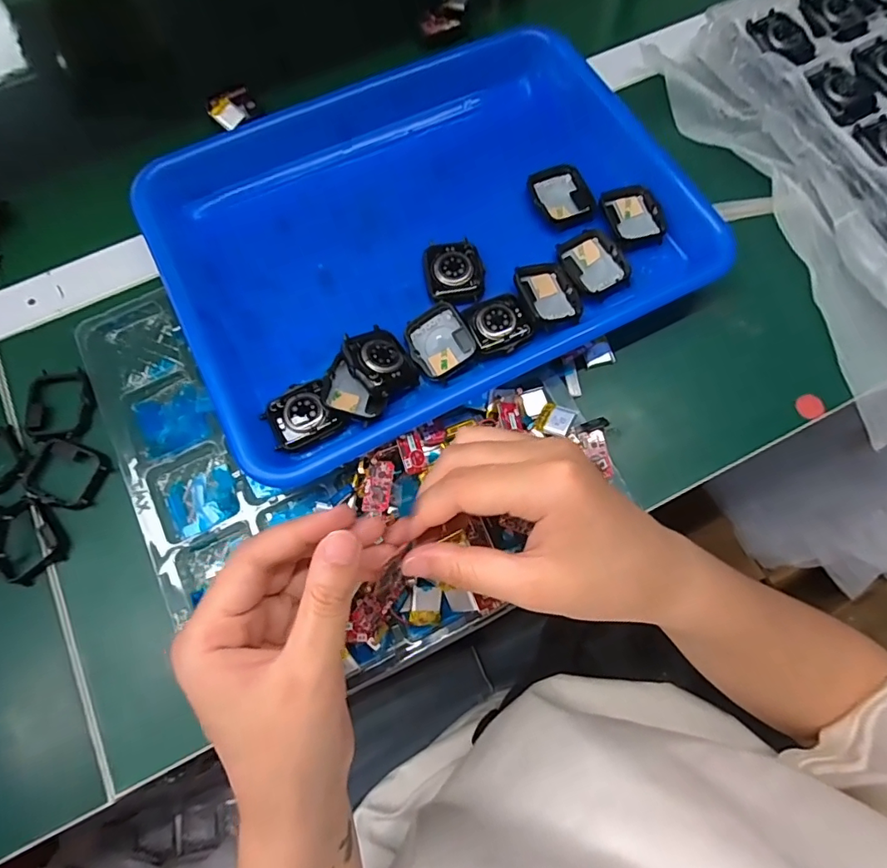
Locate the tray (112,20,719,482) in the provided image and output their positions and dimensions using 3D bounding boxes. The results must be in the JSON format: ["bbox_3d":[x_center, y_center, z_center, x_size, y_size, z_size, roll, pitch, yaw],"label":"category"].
[{"bbox_3d":[-0.022,-0.152,0.337,0.319,0.035,0.280,-27,73,-8],"label":"tray"}]

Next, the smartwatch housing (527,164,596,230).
[{"bbox_3d":[0.079,-0.161,0.342,0.036,0.008,0.046,-18,72,-5],"label":"smartwatch housing"}]

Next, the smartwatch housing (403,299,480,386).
[{"bbox_3d":[-0.002,-0.057,0.308,0.037,0.009,0.043,-30,74,-8],"label":"smartwatch housing"}]

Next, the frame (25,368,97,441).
[{"bbox_3d":[-0.242,-0.019,0.316,0.042,0.007,0.046,-9,72,-2],"label":"frame"}]

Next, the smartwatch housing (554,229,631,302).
[{"bbox_3d":[0.098,-0.110,0.328,0.039,0.005,0.045,-29,74,-8],"label":"smartwatch housing"}]

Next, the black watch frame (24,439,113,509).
[{"bbox_3d":[-0.229,0.024,0.305,0.044,0.005,0.038,20,73,8],"label":"black watch frame"}]

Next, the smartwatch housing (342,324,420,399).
[{"bbox_3d":[-0.037,-0.043,0.298,0.037,0.012,0.045,-29,80,-24],"label":"smartwatch housing"}]

